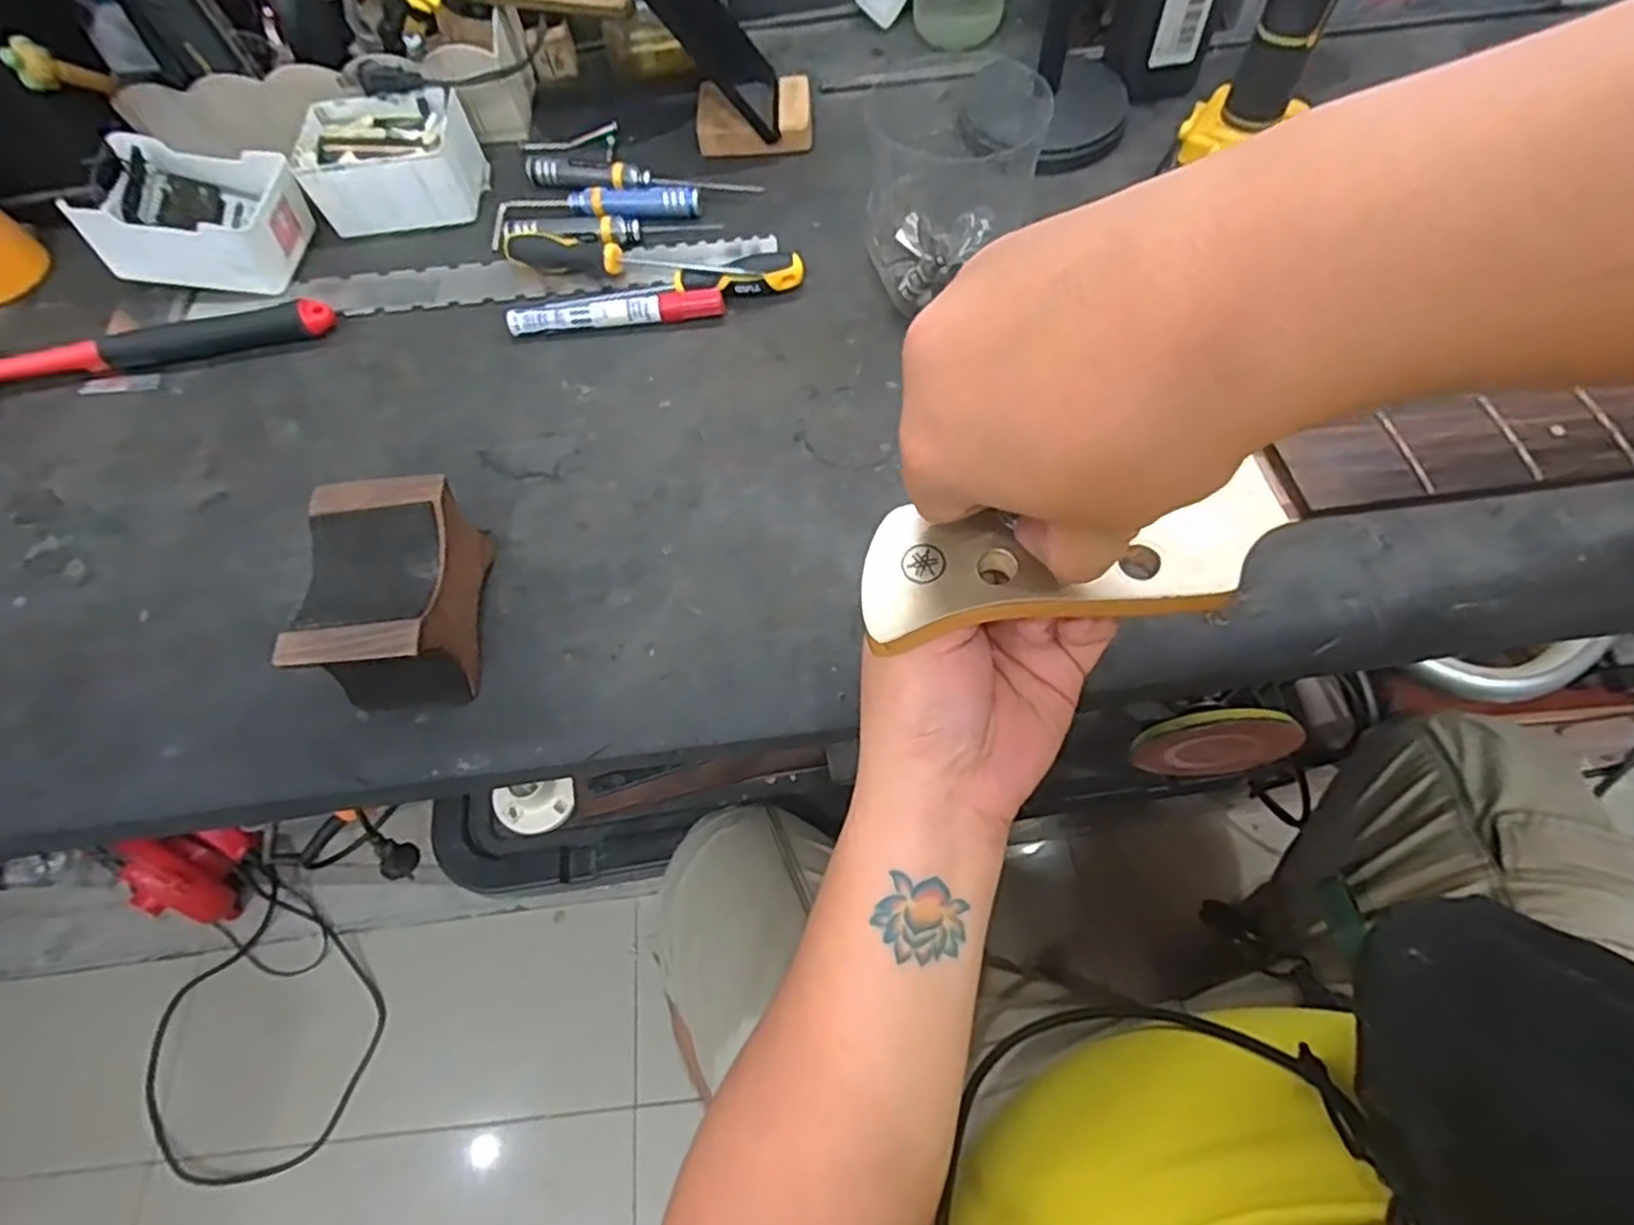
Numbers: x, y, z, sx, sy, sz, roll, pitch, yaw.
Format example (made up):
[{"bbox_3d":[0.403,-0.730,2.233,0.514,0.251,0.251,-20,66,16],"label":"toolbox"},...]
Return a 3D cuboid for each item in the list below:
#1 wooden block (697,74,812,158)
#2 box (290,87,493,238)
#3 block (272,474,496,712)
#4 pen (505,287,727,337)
[{"bbox_3d":[-0.044,-0.348,0.539,0.079,0.022,0.057,-7,65,0],"label":"wooden block"},{"bbox_3d":[-0.288,-0.306,0.524,0.106,0.047,0.082,-7,65,0],"label":"box"},{"bbox_3d":[-0.200,-0.008,0.368,0.062,0.061,0.092,-2,65,2],"label":"block"},{"bbox_3d":[-0.123,-0.185,0.474,0.131,0.015,0.019,-5,65,1],"label":"pen"}]

